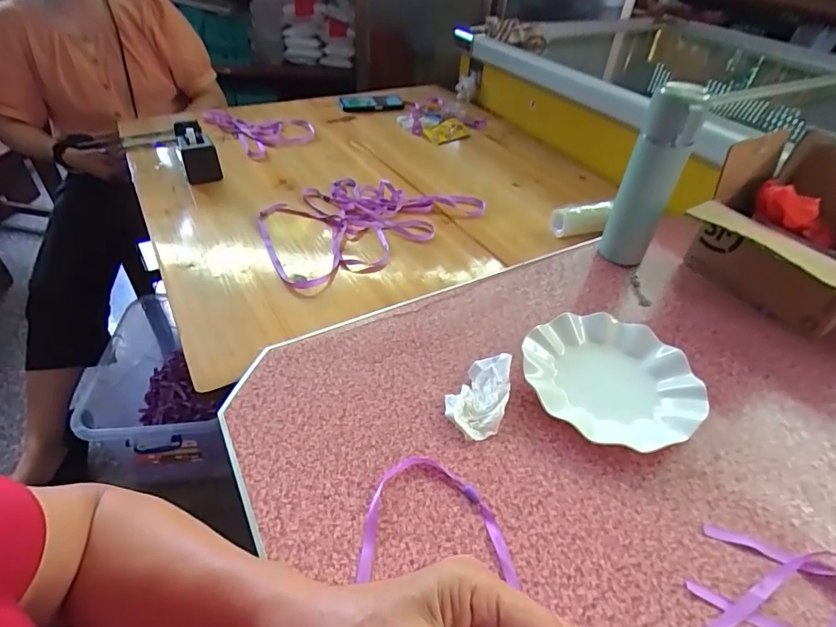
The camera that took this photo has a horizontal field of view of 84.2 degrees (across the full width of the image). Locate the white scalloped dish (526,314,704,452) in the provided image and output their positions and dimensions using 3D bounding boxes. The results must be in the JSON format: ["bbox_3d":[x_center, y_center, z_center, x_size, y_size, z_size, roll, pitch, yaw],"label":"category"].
[{"bbox_3d":[0.212,0.072,0.518,0.182,0.027,0.176,2,43,-2],"label":"white scalloped dish"}]

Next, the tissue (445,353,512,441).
[{"bbox_3d":[0.066,0.084,0.493,0.059,0.029,0.098,17,44,15],"label":"tissue"}]

